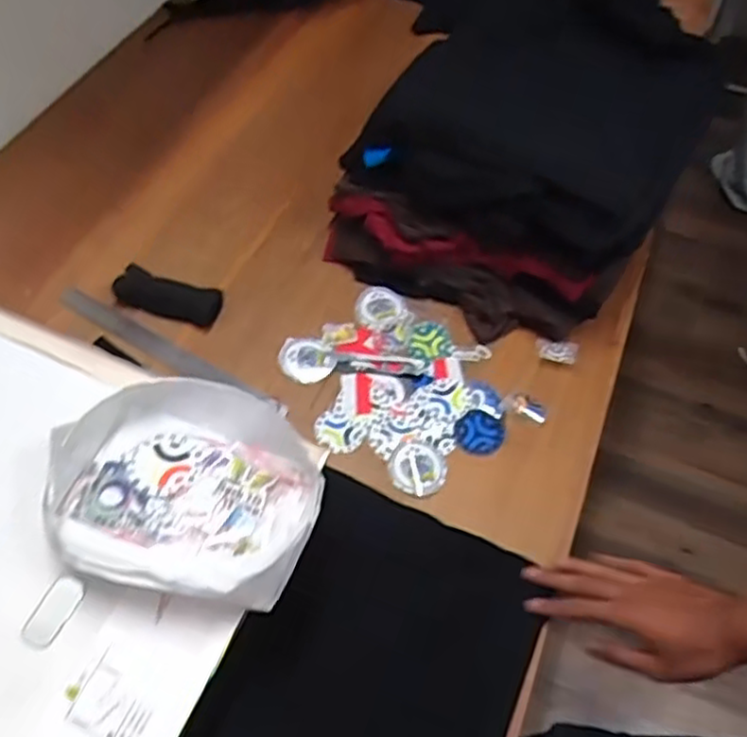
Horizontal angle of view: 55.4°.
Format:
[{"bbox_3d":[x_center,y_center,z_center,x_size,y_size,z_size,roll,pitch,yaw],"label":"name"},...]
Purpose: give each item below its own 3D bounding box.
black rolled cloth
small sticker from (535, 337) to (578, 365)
[{"bbox_3d":[-0.245,-0.087,0.844,0.123,0.028,0.046,12,55,5],"label":"black rolled cloth"},{"bbox_3d":[0.216,-0.022,0.836,0.048,0.006,0.032,12,55,5],"label":"small sticker"}]

